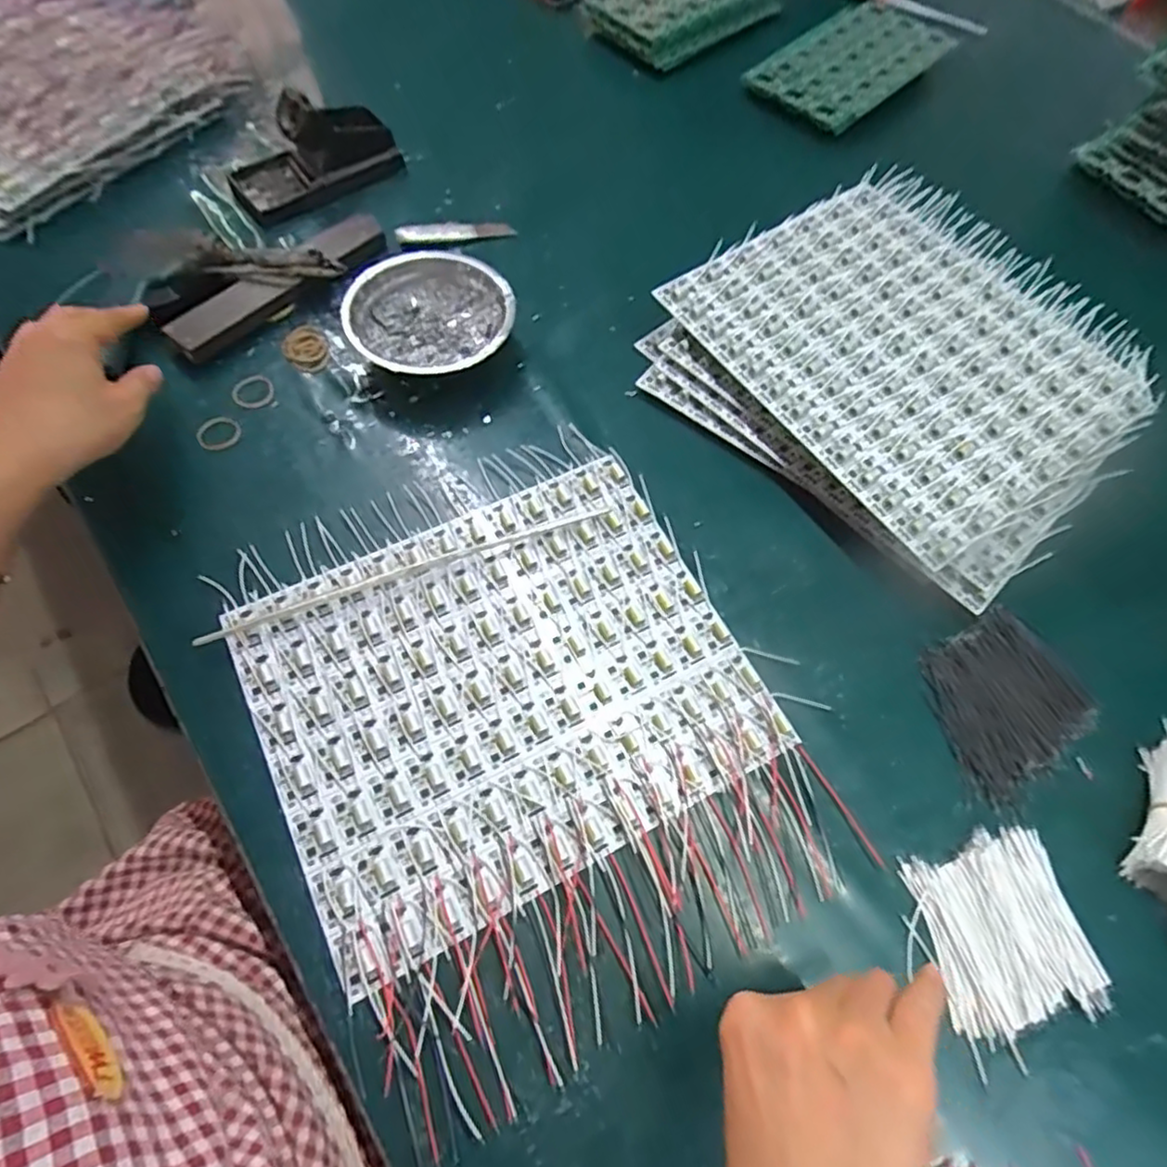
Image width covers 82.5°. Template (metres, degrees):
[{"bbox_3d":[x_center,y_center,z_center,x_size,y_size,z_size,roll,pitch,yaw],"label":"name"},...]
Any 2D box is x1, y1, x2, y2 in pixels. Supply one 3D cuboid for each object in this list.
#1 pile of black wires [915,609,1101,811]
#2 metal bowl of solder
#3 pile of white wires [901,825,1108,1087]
[{"bbox_3d":[0.272,0.075,0.430,0.105,0.009,0.095,-25,69,-14],"label":"pile of black wires"},{"bbox_3d":[-0.114,-0.211,0.532,0.121,0.056,0.110,1,65,-2],"label":"metal bowl of solder"},{"bbox_3d":[0.234,0.196,0.369,0.085,0.010,0.100,-11,66,-3],"label":"pile of white wires"}]

